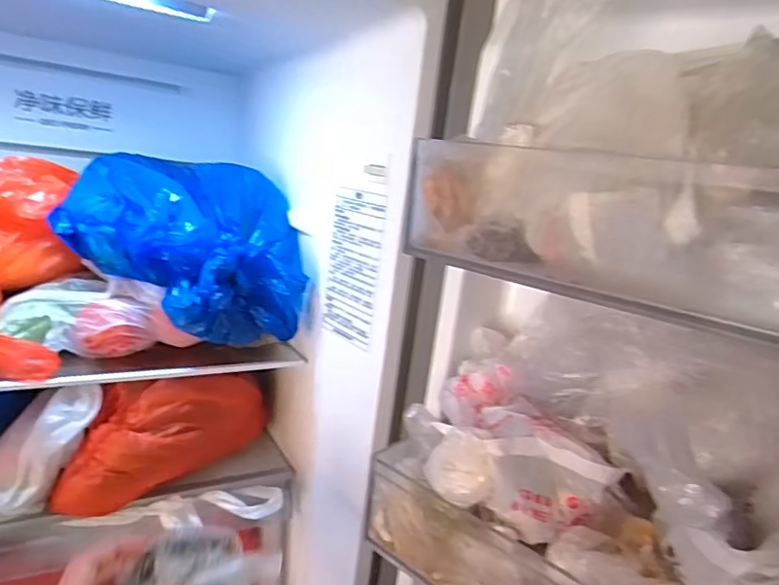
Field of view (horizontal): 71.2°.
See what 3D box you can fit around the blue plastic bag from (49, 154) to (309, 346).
[{"bbox_3d":[-0.204,-0.052,0.568,0.229,0.149,0.173,6,14,-7],"label":"blue plastic bag"}]

